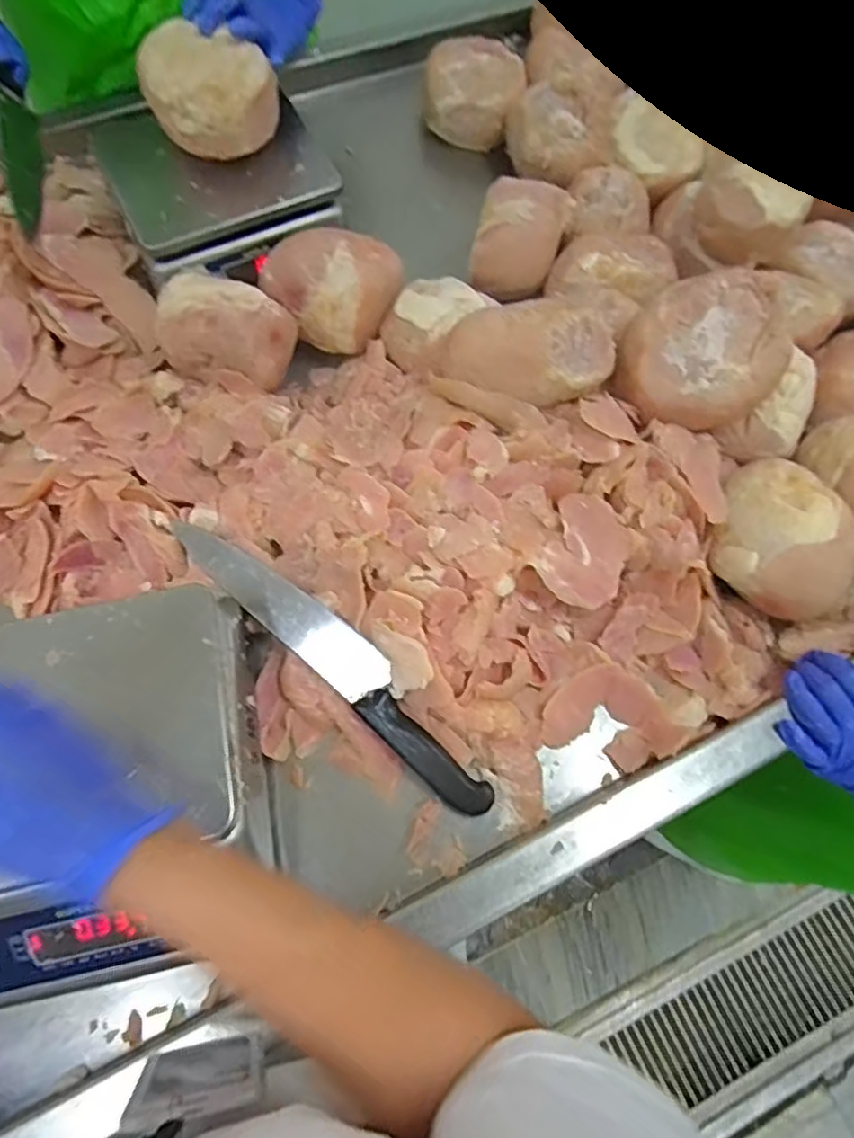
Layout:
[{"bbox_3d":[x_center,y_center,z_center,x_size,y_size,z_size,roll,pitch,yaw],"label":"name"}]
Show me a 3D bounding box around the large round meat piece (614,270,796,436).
[{"bbox_3d":[0.253,-0.198,0.600,0.131,0.089,0.118,-15,68,-9],"label":"large round meat piece"}]

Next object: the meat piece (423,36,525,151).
[{"bbox_3d":[0.062,-0.636,0.862,0.127,0.076,0.101,14,66,3],"label":"meat piece"}]

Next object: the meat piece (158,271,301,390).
[{"bbox_3d":[-0.205,-0.237,0.657,0.134,0.086,0.081,6,66,0],"label":"meat piece"}]

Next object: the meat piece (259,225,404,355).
[{"bbox_3d":[-0.104,-0.299,0.687,0.140,0.084,0.089,17,67,4],"label":"meat piece"}]

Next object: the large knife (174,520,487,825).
[{"bbox_3d":[-0.082,0.073,0.562,0.354,0.027,0.048,40,70,14],"label":"large knife"}]

